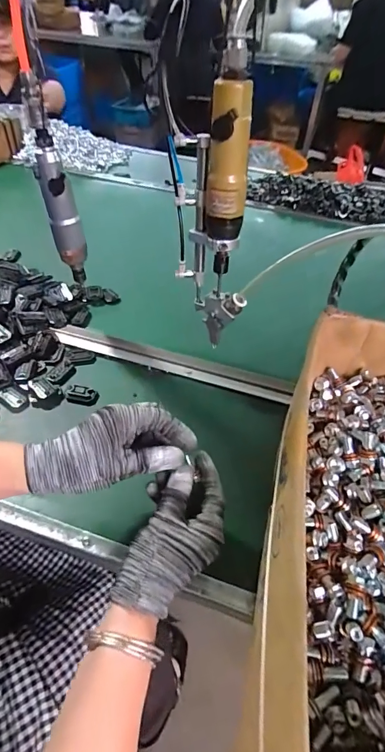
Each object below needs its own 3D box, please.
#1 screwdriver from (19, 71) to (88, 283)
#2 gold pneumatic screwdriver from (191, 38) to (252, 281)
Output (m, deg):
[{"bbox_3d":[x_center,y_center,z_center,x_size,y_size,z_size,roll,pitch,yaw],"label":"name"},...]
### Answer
[{"bbox_3d":[-0.168,-0.227,0.500,0.041,0.240,0.034,-12,49,-14],"label":"screwdriver"},{"bbox_3d":[0.031,-0.206,0.399,0.049,0.193,0.045,3,47,-1],"label":"gold pneumatic screwdriver"}]

